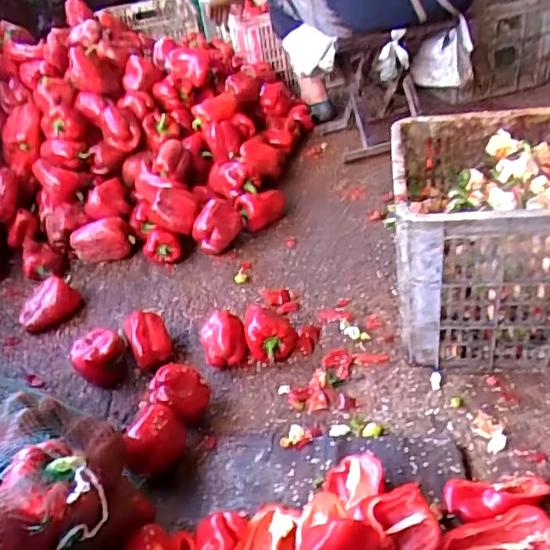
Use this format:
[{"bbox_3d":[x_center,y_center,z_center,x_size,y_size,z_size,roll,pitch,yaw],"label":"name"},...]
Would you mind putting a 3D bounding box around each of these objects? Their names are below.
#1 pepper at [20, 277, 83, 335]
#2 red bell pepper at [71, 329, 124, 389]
[{"bbox_3d":[-0.459,0.057,1.176,0.125,0.064,0.093,-24,38,-21],"label":"pepper"},{"bbox_3d":[-0.302,0.150,1.009,0.092,0.074,0.087,-24,38,-21],"label":"red bell pepper"}]

